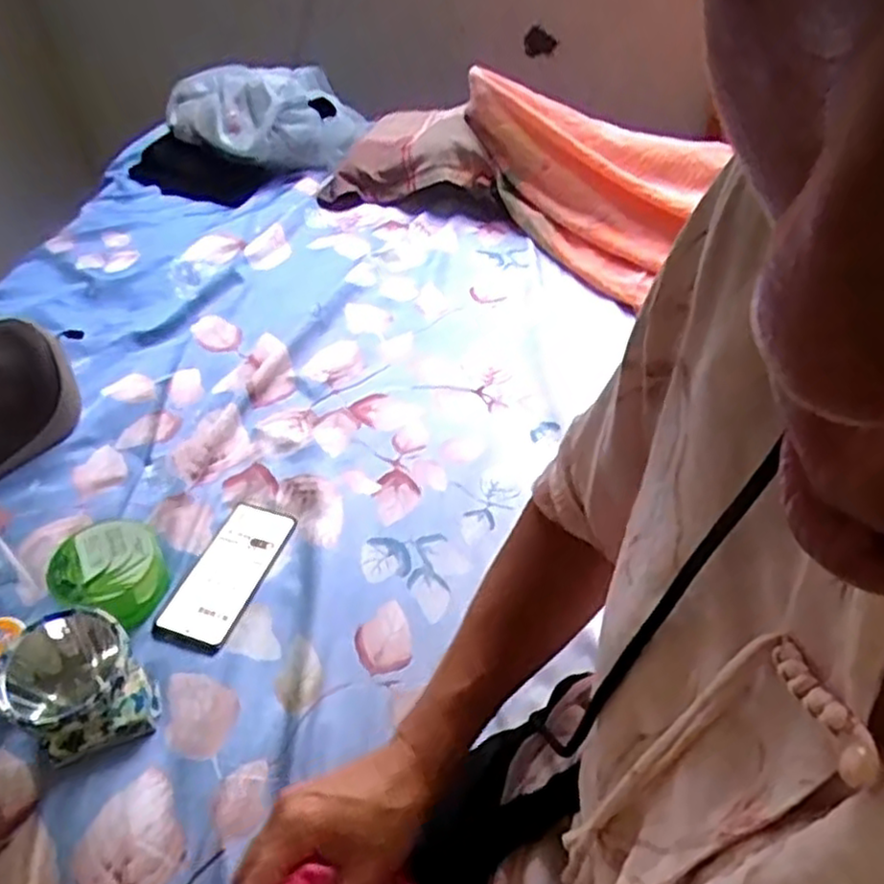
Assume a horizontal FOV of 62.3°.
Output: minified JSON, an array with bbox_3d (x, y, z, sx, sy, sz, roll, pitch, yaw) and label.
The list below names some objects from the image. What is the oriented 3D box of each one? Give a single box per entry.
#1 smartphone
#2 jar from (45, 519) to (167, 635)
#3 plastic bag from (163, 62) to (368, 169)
[{"bbox_3d":[-0.214,0.131,0.736,0.075,0.013,0.166,12,46,14],"label":"smartphone"},{"bbox_3d":[-0.319,0.122,0.700,0.096,0.051,0.099,18,47,19],"label":"jar"},{"bbox_3d":[-0.331,-0.623,1.384,0.341,0.137,0.238,-11,45,-9],"label":"plastic bag"}]

